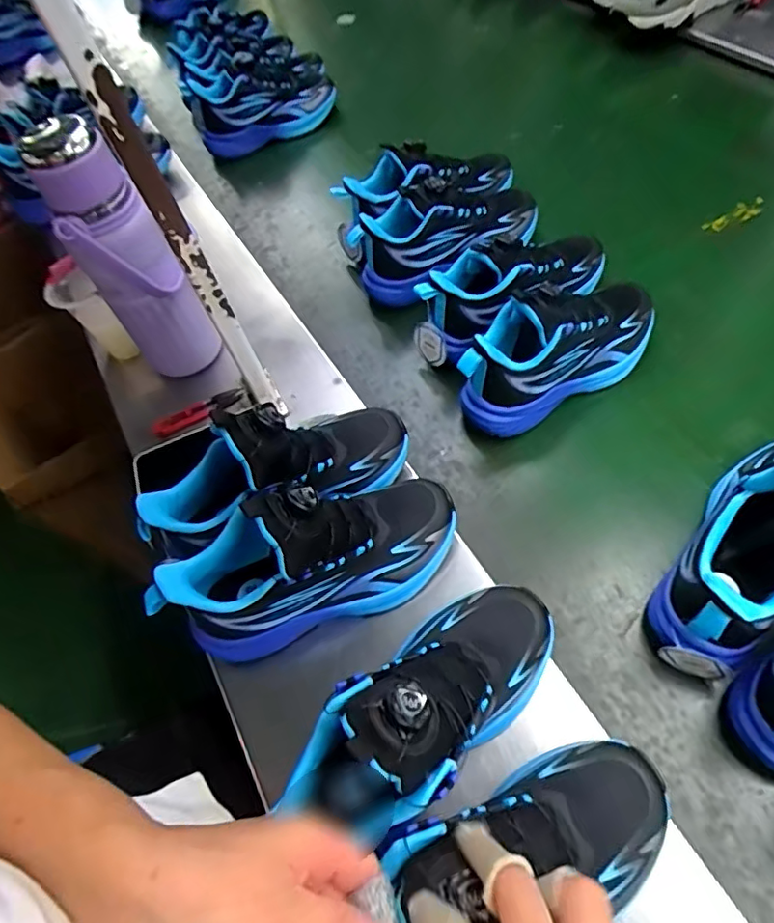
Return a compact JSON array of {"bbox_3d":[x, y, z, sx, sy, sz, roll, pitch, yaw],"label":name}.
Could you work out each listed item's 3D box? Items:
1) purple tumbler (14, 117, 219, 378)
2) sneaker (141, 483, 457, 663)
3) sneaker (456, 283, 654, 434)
[{"bbox_3d":[-0.236,-0.182,0.558,0.092,0.270,0.063,-28,58,-10],"label":"purple tumbler"},{"bbox_3d":[-0.056,0.070,0.439,0.225,0.147,0.076,-18,57,-4],"label":"sneaker"},{"bbox_3d":[0.173,-0.111,0.560,0.226,0.129,0.077,-26,58,-9],"label":"sneaker"}]

